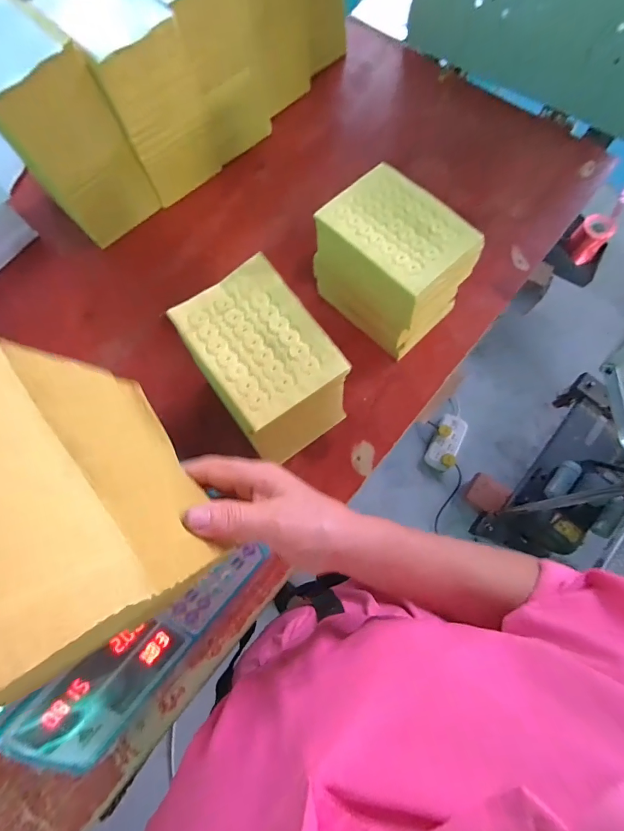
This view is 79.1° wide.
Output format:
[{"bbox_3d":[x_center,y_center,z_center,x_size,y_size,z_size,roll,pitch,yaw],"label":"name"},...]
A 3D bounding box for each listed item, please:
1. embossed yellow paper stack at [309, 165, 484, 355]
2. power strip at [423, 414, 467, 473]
[{"bbox_3d":[0.104,-0.197,0.493,0.127,0.128,0.174,-43,79,-11],"label":"embossed yellow paper stack"},{"bbox_3d":[0.504,0.096,1.394,0.107,0.052,0.223,26,76,6],"label":"power strip"}]

